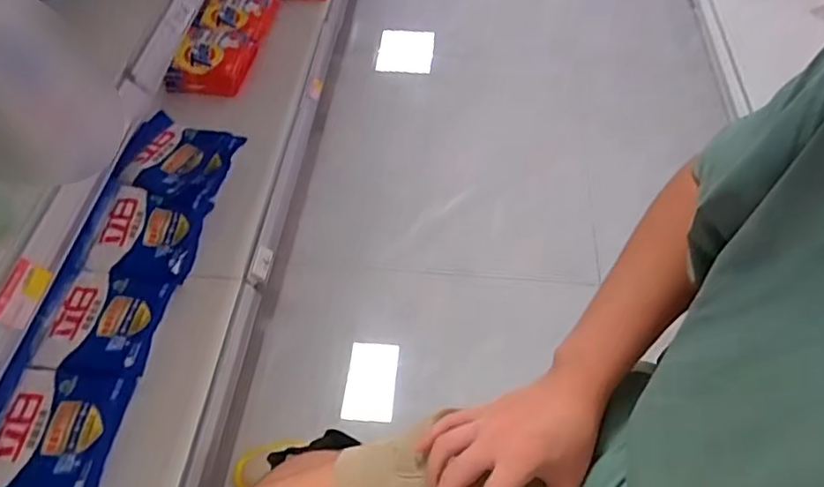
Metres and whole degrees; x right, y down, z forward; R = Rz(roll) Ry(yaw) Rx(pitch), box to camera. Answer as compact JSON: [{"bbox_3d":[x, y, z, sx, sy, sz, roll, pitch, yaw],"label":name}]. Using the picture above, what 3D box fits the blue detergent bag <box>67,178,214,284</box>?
[{"bbox_3d":[-0.554,-0.019,1.196,0.223,0.054,0.207,6,55,6],"label":"blue detergent bag"}]

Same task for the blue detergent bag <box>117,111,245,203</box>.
[{"bbox_3d":[-0.533,-0.196,1.309,0.226,0.062,0.227,15,56,12],"label":"blue detergent bag"}]

